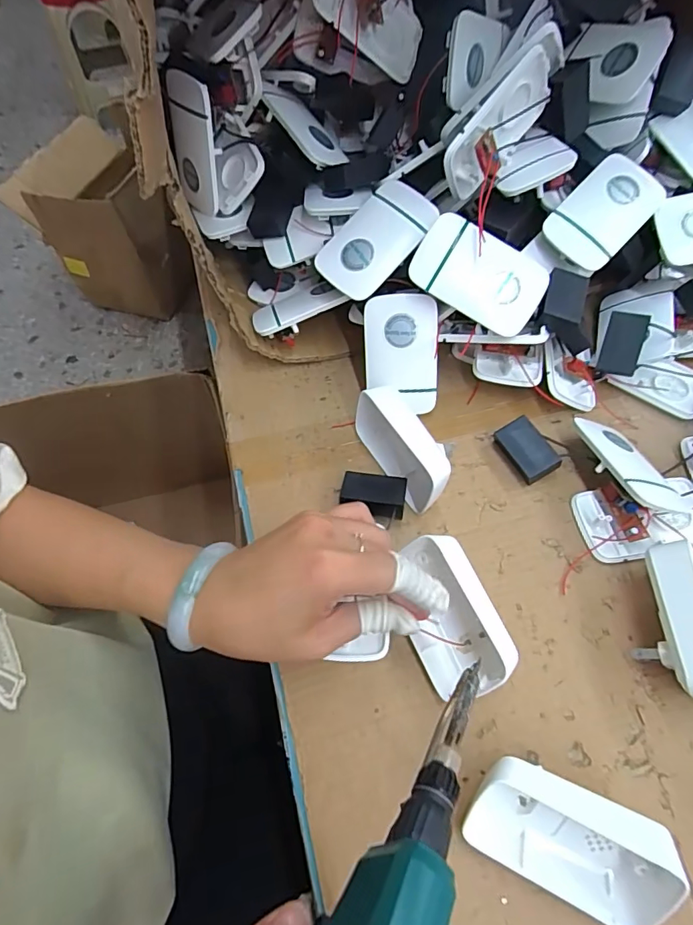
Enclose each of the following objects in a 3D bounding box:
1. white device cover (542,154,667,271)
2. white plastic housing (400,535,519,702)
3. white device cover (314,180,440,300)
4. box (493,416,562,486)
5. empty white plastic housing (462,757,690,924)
[{"bbox_3d":[0.204,-0.199,0.381,0.058,0.015,0.092,40,88,5],"label":"white device cover"},{"bbox_3d":[0.065,0.097,0.303,0.047,0.052,0.092,-20,62,-11],"label":"white plastic housing"},{"bbox_3d":[0.023,-0.175,0.375,0.096,0.011,0.059,-45,75,-1],"label":"white device cover"},{"bbox_3d":[0.144,-0.009,0.385,0.029,0.023,0.047,-21,62,-11],"label":"box"},{"bbox_3d":[0.116,0.197,0.248,0.097,0.055,0.048,21,62,12],"label":"empty white plastic housing"}]

